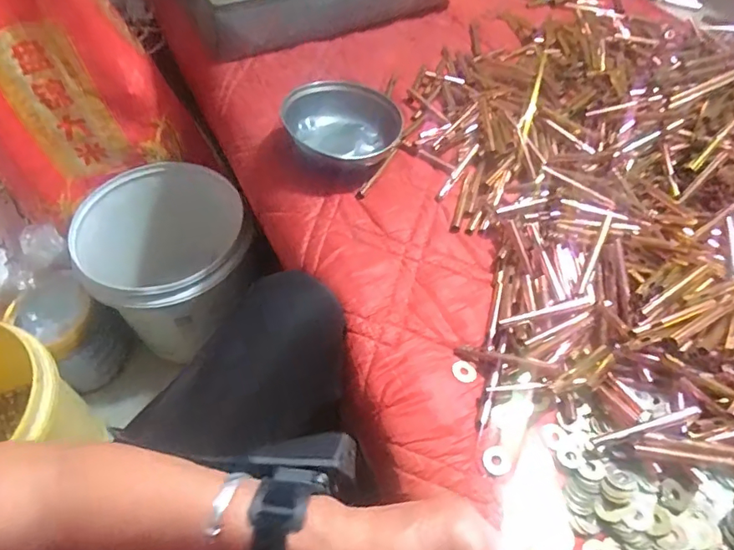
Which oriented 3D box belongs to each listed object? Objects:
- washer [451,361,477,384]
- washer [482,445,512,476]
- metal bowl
[{"bbox_3d":[0.088,0.088,0.449,0.022,0.005,0.022,1,54,-1],"label":"washer"},{"bbox_3d":[0.107,0.152,0.407,0.023,0.004,0.022,1,54,-1],"label":"washer"},{"bbox_3d":[-0.021,-0.171,0.596,0.143,0.046,0.159,-14,56,-12],"label":"metal bowl"}]

